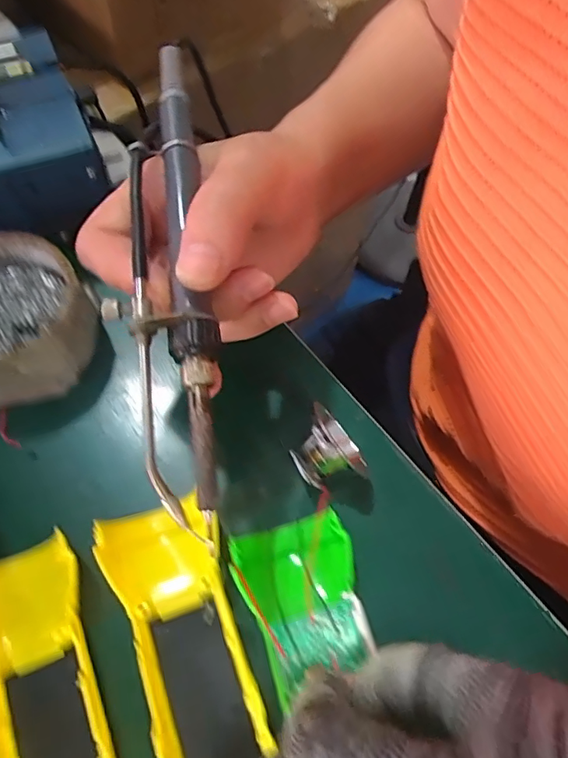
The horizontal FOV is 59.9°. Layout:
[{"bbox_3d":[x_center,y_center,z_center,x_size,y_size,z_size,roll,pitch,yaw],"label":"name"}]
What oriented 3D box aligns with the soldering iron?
[{"bbox_3d":[-0.048,-0.047,0.198,0.037,0.025,0.206,-5,73,-5],"label":"soldering iron"}]

